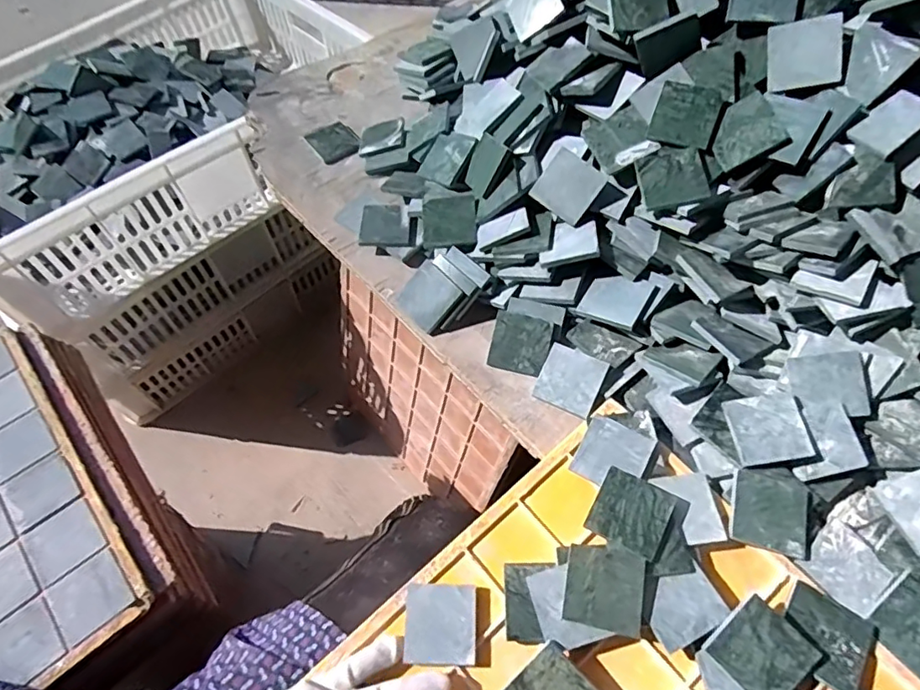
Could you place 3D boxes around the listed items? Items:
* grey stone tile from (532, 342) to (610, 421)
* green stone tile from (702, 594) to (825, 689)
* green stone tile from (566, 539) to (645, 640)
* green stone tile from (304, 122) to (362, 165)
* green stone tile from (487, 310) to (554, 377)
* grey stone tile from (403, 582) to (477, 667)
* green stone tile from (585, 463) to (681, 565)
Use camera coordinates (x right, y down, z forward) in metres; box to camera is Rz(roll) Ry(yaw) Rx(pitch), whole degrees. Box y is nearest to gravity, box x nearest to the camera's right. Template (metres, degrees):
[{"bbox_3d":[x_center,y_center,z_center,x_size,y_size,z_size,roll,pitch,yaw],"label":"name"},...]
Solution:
[{"bbox_3d":[0.092,0.029,0.463,0.049,0.005,0.051,23,78,21],"label":"grey stone tile"},{"bbox_3d":[0.190,0.193,0.349,0.052,0.004,0.049,42,86,18],"label":"green stone tile"},{"bbox_3d":[0.097,0.161,0.372,0.050,0.006,0.054,8,67,12],"label":"green stone tile"},{"bbox_3d":[-0.142,-0.234,0.638,0.054,0.010,0.054,-32,64,-17],"label":"green stone tile"},{"bbox_3d":[0.053,-0.001,0.484,0.048,0.004,0.050,15,83,6],"label":"green stone tile"},{"bbox_3d":[-0.013,0.193,0.384,0.048,0.007,0.050,4,59,2],"label":"grey stone tile"},{"bbox_3d":[0.122,0.118,0.395,0.049,0.011,0.051,28,63,16],"label":"green stone tile"}]

